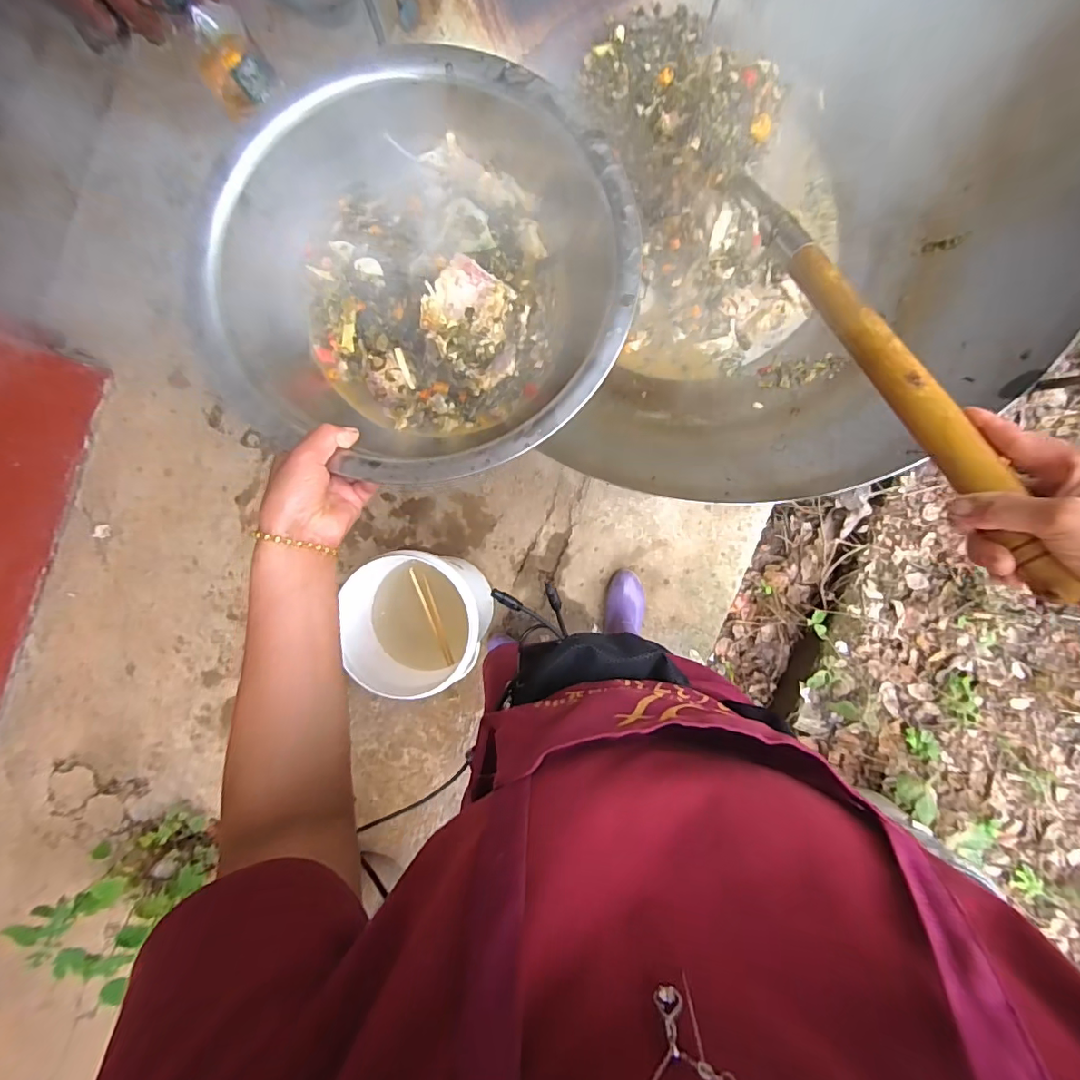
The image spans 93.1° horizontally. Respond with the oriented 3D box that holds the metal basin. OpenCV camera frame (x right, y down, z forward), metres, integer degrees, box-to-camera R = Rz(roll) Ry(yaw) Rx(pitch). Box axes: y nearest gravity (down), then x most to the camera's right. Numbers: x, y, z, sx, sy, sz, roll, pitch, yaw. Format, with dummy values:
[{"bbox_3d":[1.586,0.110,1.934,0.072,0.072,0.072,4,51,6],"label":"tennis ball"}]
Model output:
[{"bbox_3d":[-0.088,-0.213,0.425,0.319,0.101,0.316,0,91,4],"label":"metal basin"}]

